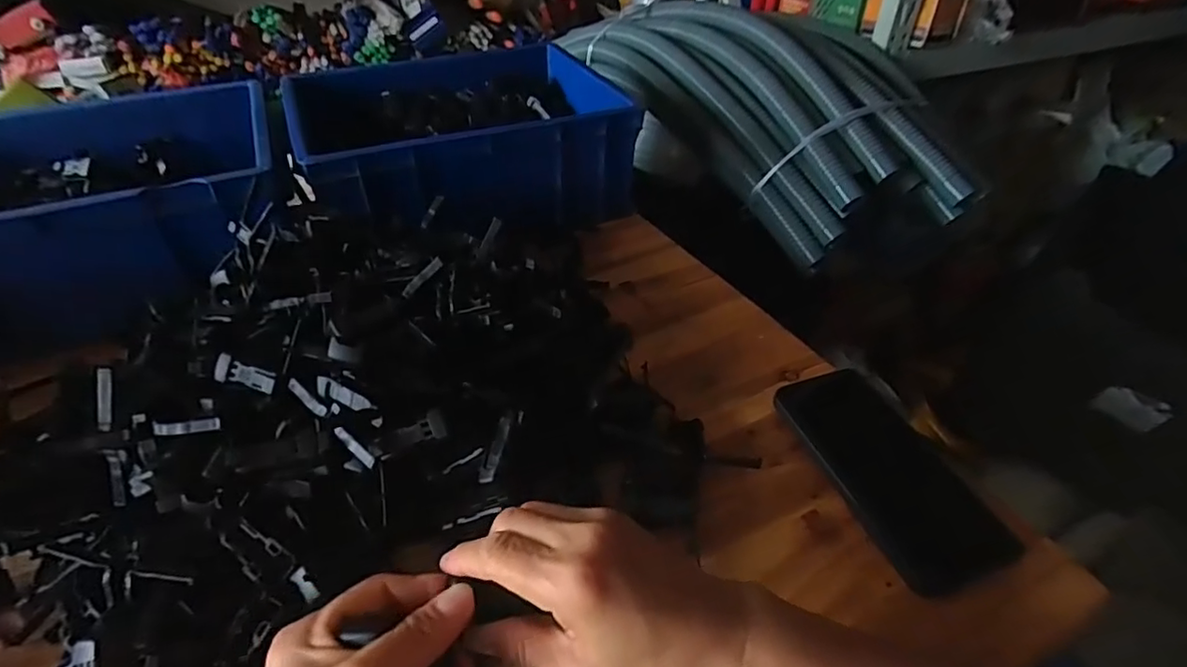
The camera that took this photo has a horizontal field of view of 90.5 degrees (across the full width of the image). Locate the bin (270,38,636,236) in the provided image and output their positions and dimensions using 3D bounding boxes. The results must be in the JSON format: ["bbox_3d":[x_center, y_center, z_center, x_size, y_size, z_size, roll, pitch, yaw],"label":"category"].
[{"bbox_3d":[-0.150,-0.228,0.682,0.329,0.104,0.289,-16,43,-18],"label":"bin"}]

